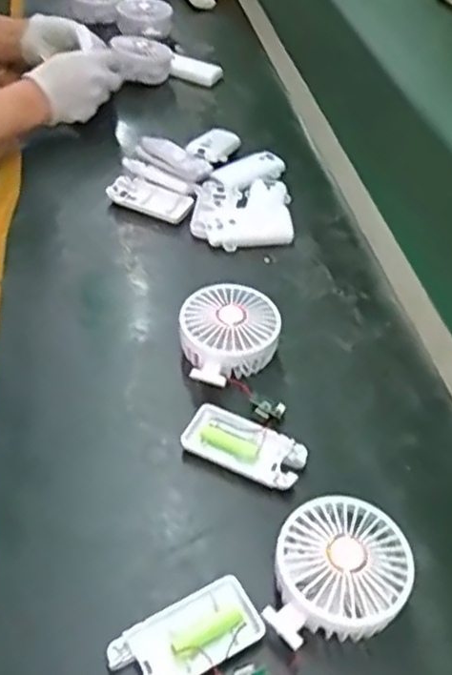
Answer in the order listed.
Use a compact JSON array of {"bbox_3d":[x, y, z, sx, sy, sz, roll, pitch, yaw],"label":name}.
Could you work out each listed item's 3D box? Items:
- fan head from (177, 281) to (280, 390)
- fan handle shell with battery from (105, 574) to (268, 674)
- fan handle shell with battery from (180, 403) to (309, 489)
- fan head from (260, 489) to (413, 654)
[{"bbox_3d":[-0.002,-0.003,0.600,0.094,0.044,0.084,-27,52,-26],"label":"fan head"},{"bbox_3d":[-0.025,0.194,0.430,0.095,0.017,0.047,-24,50,-20],"label":"fan handle shell with battery"},{"bbox_3d":[0.015,0.087,0.535,0.095,0.016,0.043,19,50,19],"label":"fan handle shell with battery"},{"bbox_3d":[0.076,0.162,0.453,0.088,0.050,0.098,10,46,8],"label":"fan head"}]

